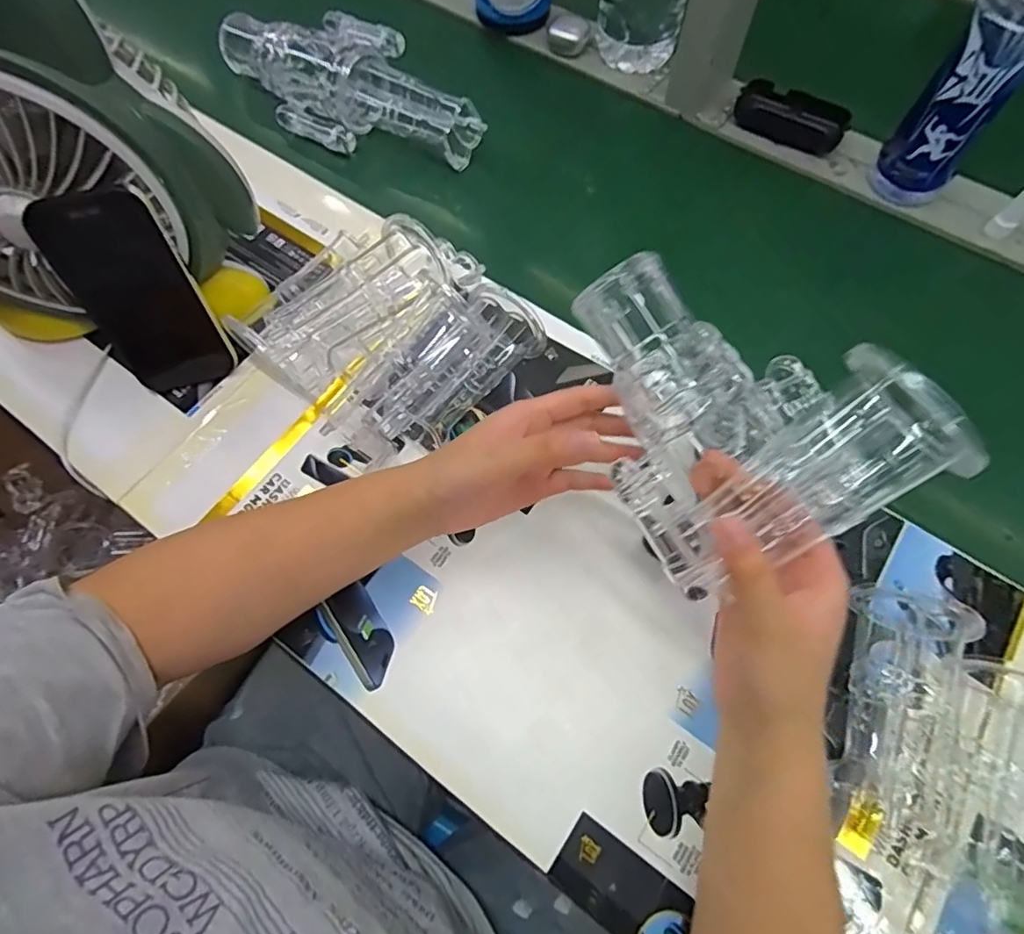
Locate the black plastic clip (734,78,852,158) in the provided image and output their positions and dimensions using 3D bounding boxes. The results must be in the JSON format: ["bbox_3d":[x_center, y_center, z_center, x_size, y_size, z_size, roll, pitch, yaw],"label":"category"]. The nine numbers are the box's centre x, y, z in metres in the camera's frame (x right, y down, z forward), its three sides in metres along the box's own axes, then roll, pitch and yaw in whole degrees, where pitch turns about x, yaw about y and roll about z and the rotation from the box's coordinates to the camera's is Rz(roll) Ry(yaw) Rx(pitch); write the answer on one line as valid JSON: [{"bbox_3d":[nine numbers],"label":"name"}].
[{"bbox_3d":[0.291,-0.365,0.598,0.110,0.028,0.049,27,70,11],"label":"black plastic clip"}]

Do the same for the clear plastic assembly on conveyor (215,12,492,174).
[{"bbox_3d":[-0.173,-0.393,0.597,0.290,0.081,0.115,35,71,14],"label":"clear plastic assembly on conveyor"}]

